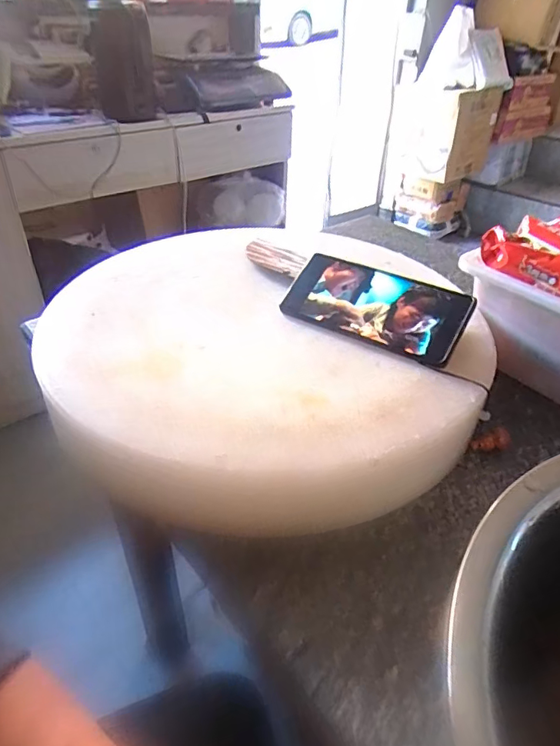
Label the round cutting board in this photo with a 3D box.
[{"bbox_3d":[-0.025,-0.036,0.473,0.365,0.062,0.399,-1,41,1],"label":"round cutting board"}]

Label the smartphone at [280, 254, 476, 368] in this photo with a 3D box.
[{"bbox_3d":[0.083,-0.062,0.456,0.159,0.007,0.073,24,72,28],"label":"smartphone"}]

